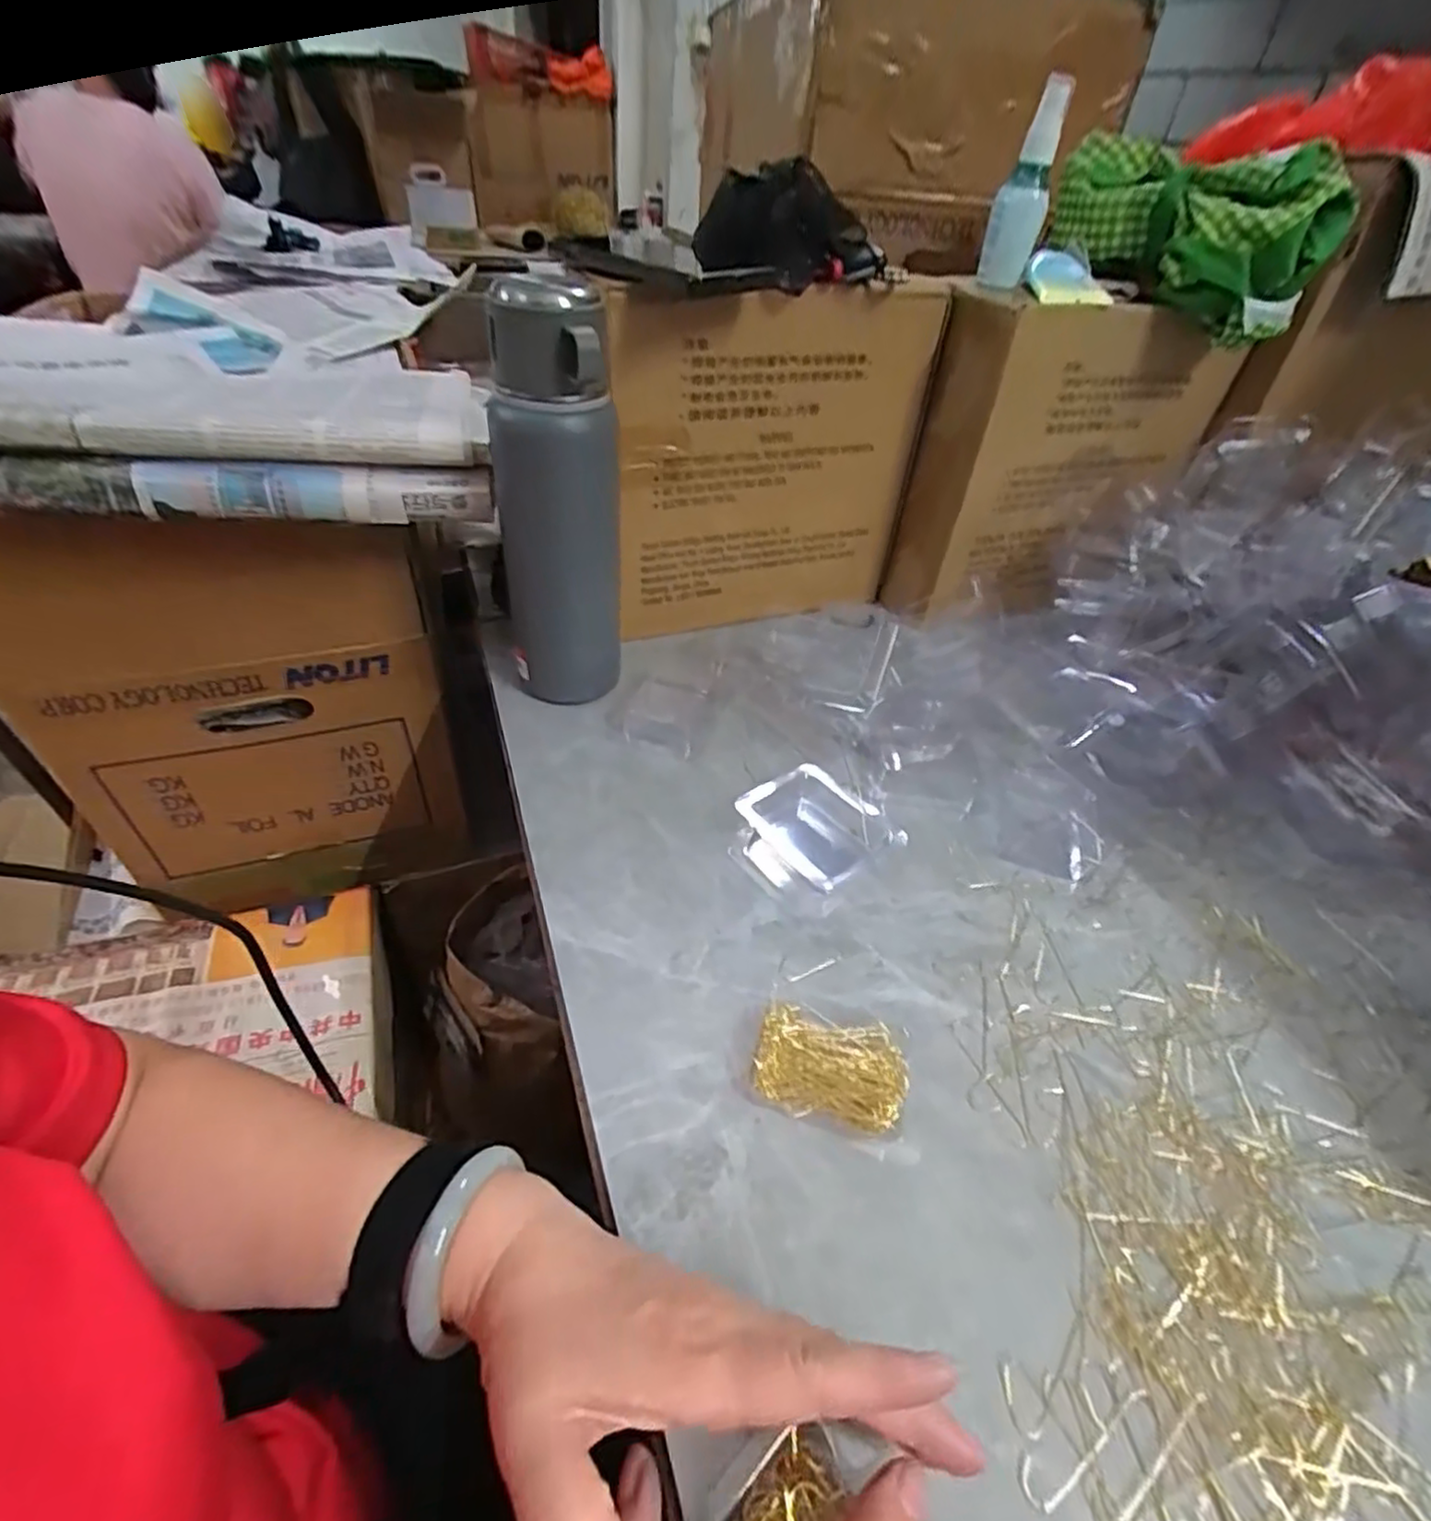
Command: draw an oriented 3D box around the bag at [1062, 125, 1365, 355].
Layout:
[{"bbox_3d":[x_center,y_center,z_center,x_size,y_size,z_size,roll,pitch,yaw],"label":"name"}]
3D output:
[{"bbox_3d":[0.356,-0.410,0.536,0.089,0.105,0.198,-12,45,-20],"label":"bag"}]

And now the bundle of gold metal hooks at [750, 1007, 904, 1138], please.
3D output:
[{"bbox_3d":[0.056,0.151,0.341,0.070,0.017,0.050,13,42,7],"label":"bundle of gold metal hooks"}]

